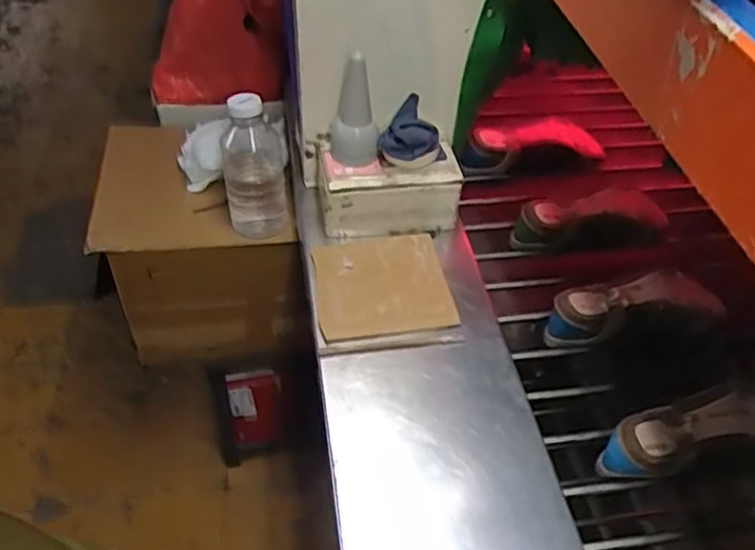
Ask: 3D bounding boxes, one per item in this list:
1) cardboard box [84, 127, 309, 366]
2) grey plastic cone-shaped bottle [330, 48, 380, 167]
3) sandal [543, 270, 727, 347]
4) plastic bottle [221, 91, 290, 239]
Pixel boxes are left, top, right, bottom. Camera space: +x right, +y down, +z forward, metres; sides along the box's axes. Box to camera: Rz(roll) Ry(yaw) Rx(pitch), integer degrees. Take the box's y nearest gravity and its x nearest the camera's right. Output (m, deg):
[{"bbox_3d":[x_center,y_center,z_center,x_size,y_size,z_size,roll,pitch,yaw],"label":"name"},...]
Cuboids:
[{"bbox_3d":[-0.323,-0.061,1.276,0.329,0.297,0.340,-5,46,-11],"label":"cardboard box"},{"bbox_3d":[-0.030,-0.225,0.935,0.067,0.156,0.061,2,45,-4],"label":"grey plastic cone-shaped bottle"},{"bbox_3d":[0.350,0.052,0.924,0.254,0.076,0.084,-6,46,-12],"label":"sandal"},{"bbox_3d":[-0.193,-0.179,1.065,0.100,0.231,0.114,-5,46,-11],"label":"plastic bottle"}]

